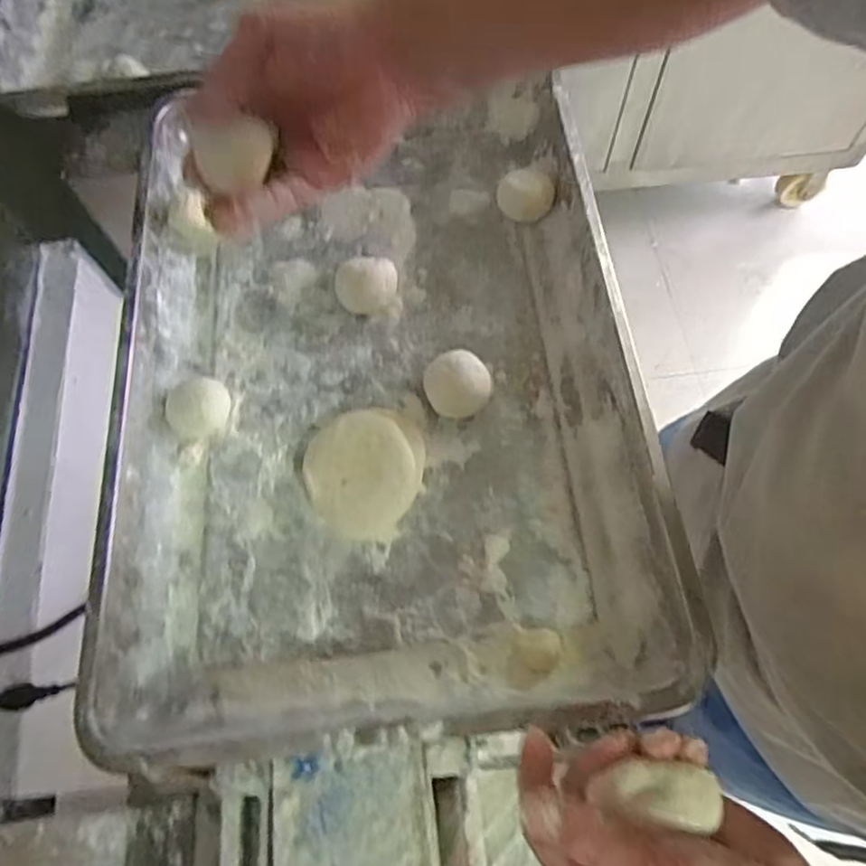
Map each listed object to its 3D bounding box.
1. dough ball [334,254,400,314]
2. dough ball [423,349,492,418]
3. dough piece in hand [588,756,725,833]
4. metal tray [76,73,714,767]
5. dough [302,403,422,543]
[{"bbox_3d":[-0.059,-0.136,0.562,0.054,0.028,0.056,-1,66,2],"label":"dough ball"},{"bbox_3d":[0.017,-0.044,0.512,0.047,0.039,0.054,-14,66,-4],"label":"dough ball"},{"bbox_3d":[0.103,0.162,0.292,0.053,0.014,0.023,-1,65,9],"label":"dough piece in hand"},{"bbox_3d":[-0.049,-0.065,0.524,0.391,0.055,0.568,-7,66,-1],"label":"metal tray"},{"bbox_3d":[-0.055,0.027,0.492,0.089,0.023,0.100,8,66,6],"label":"dough"}]

